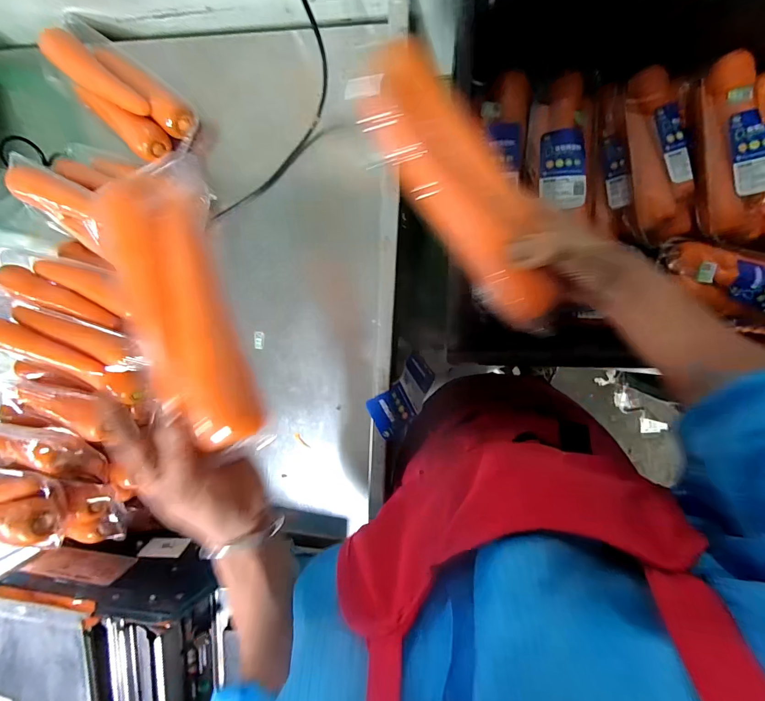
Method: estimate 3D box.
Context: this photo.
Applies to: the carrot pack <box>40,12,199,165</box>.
[{"bbox_3d":[-0.346,-0.344,0.469,0.214,0.046,0.090,40,99,-1],"label":"carrot pack"}]

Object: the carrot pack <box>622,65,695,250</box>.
[{"bbox_3d":[0.365,-0.255,0.469,0.086,0.046,0.222,-7,96,9],"label":"carrot pack"}]

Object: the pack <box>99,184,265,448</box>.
[{"bbox_3d":[-0.147,-0.026,0.271,0.066,0.037,0.196,-21,89,8],"label":"pack"}]

